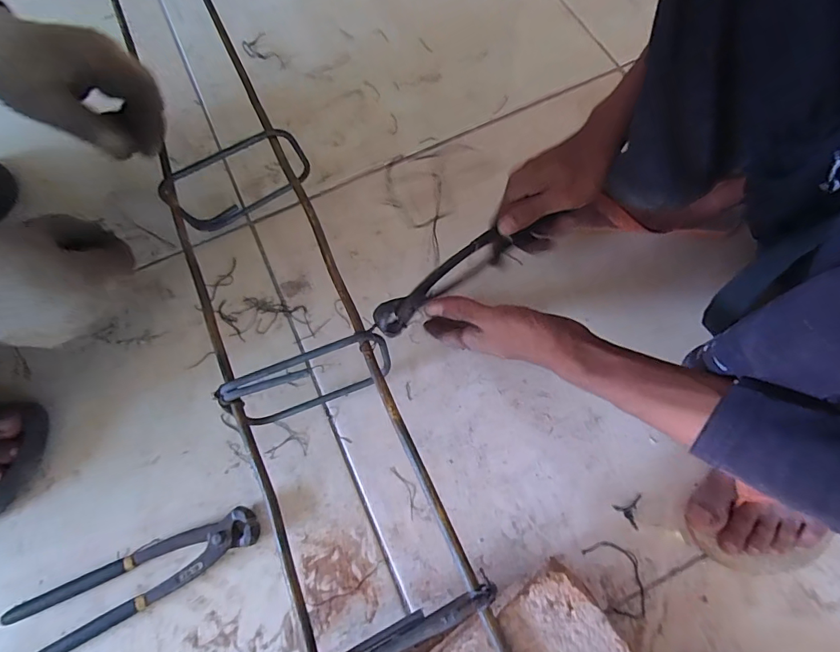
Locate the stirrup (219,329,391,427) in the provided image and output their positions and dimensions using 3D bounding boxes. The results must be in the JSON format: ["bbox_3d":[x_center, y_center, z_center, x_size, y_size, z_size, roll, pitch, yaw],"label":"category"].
[{"bbox_3d":[-0.093,0.050,0.395,0.138,0.102,0.023,-21,71,-5],"label":"stirrup"}]

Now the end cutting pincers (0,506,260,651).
[{"bbox_3d":[-0.245,0.220,0.387,0.214,0.020,0.051,-26,71,-7],"label":"end cutting pincers"}]

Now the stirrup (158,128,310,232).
[{"bbox_3d":[-0.185,-0.145,0.465,0.143,0.102,0.017,-26,71,-7],"label":"stirrup"}]

